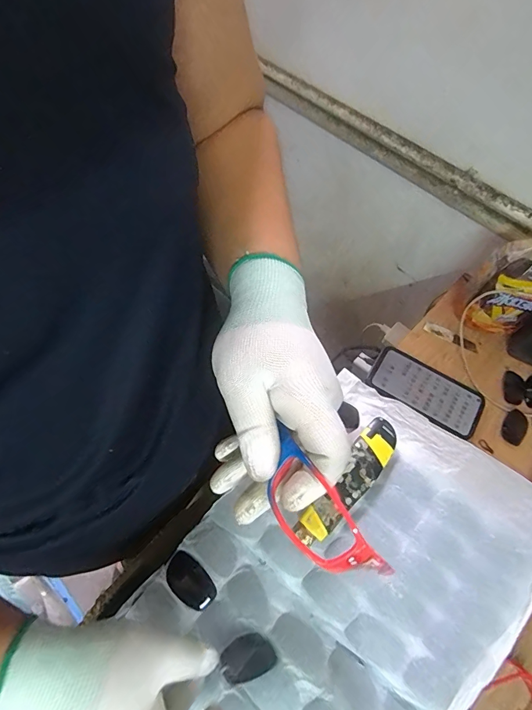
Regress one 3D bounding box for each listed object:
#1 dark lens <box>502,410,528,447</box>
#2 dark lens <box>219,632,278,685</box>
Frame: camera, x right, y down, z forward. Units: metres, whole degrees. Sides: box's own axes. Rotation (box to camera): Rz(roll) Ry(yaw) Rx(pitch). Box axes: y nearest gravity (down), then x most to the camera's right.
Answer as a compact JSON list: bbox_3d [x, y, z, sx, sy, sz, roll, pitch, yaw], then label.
[{"bbox_3d":[0.357,0.104,0.573,0.053,0.012,0.033,-37,75,-28],"label":"dark lens"},{"bbox_3d":[-0.016,0.267,0.354,0.047,0.014,0.032,-11,63,-8],"label":"dark lens"}]

